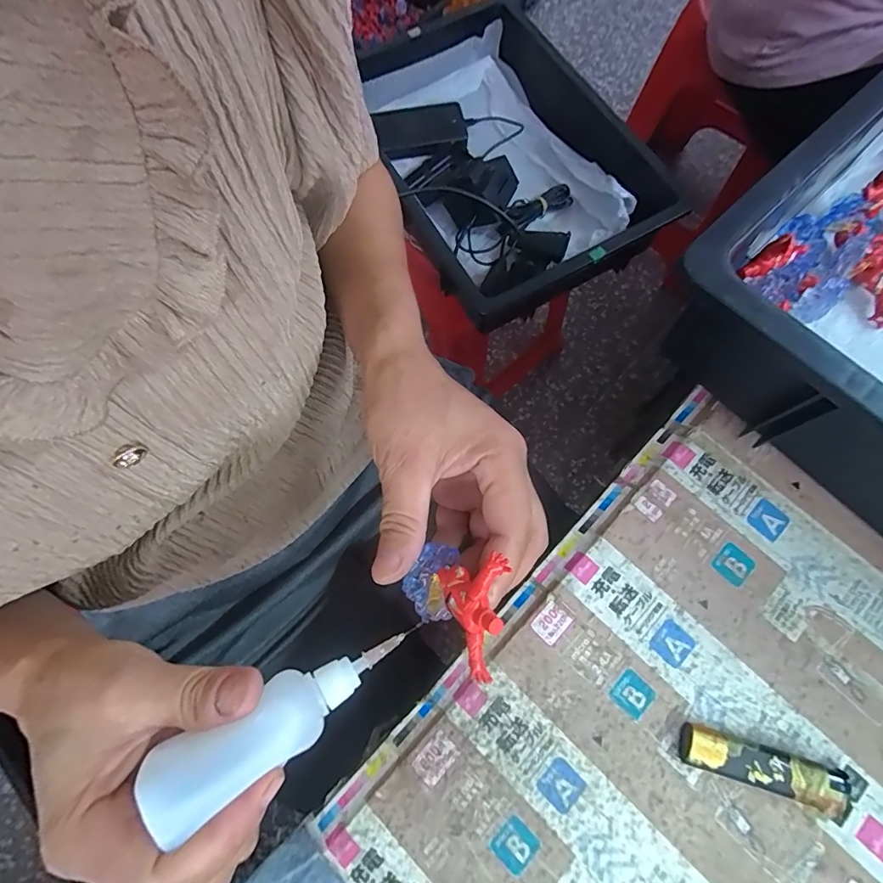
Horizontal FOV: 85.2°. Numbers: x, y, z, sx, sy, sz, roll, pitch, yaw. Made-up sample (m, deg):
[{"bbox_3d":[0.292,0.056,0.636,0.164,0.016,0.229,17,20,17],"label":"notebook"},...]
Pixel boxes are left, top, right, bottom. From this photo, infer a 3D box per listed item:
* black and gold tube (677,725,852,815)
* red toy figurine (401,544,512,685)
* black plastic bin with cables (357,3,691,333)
[{"bbox_3d":[0.164,0.168,0.246,0.079,0.012,0.020,16,74,6],"label":"black and gold tube"},{"bbox_3d":[0.011,0.071,0.215,0.031,0.053,0.046,-1,92,-41],"label":"red toy figurine"},{"bbox_3d":[0.072,-0.401,0.671,0.296,0.099,0.486,-27,74,-7],"label":"black plastic bin with cables"}]

